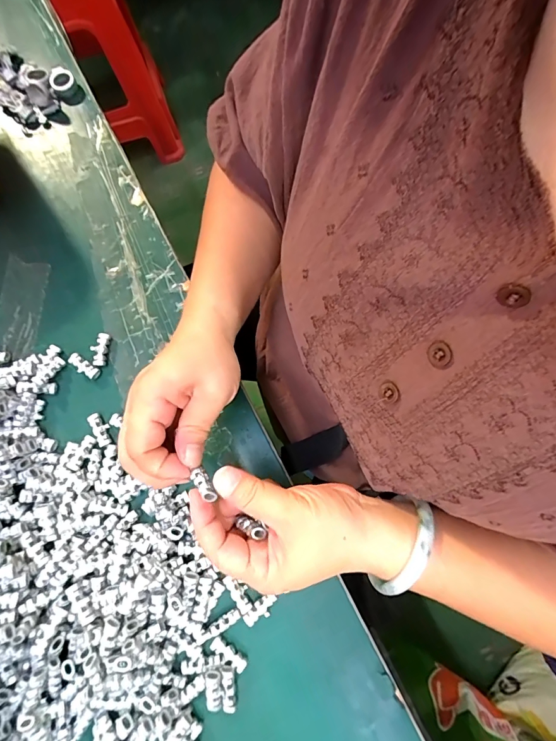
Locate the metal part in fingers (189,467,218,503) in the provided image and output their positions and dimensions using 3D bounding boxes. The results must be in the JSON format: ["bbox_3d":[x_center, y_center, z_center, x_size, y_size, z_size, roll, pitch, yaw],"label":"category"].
[{"bbox_3d":[-0.047,0.072,0.237,0.009,0.007,0.024,-40,48,-8],"label":"metal part in fingers"}]

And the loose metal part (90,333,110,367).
[{"bbox_3d":[-0.164,-0.019,0.342,0.016,0.006,0.031,0,76,1],"label":"loose metal part"}]

